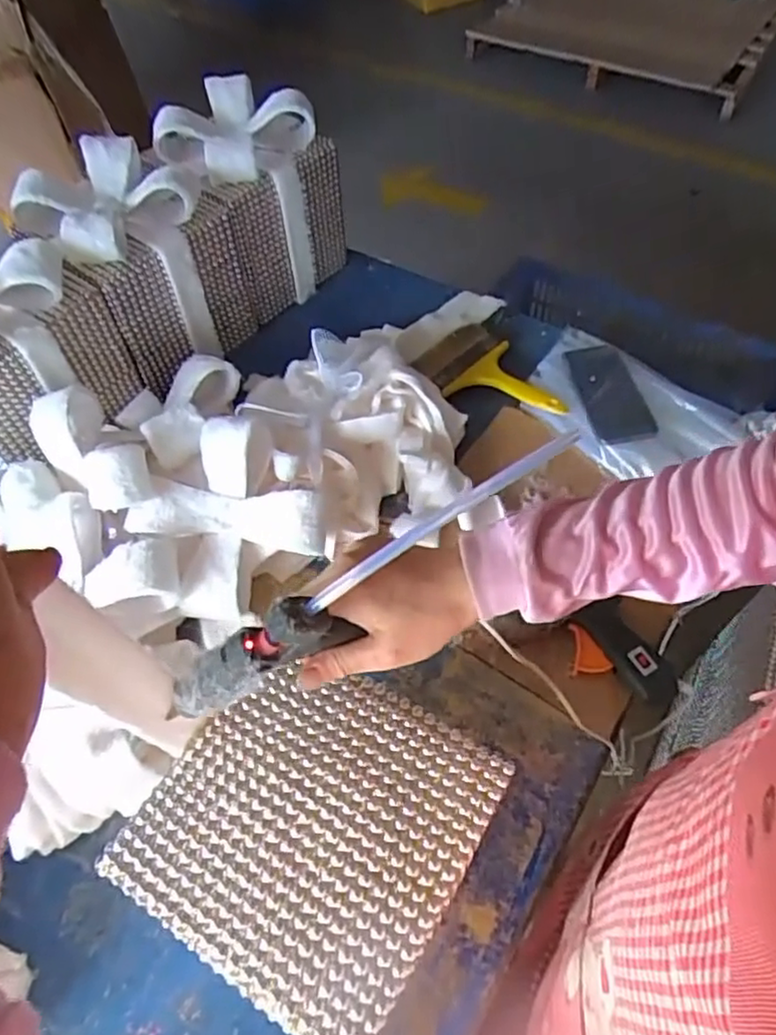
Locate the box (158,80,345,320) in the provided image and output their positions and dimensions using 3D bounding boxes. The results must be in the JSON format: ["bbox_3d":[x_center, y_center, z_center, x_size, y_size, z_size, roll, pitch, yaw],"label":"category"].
[{"bbox_3d":[-0.206,-0.461,0.966,0.224,0.244,0.198,-38,62,-21],"label":"box"}]

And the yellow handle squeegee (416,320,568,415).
[{"bbox_3d":[0.140,-0.187,0.890,0.129,0.022,0.220,-34,61,-19],"label":"yellow handle squeegee"}]

